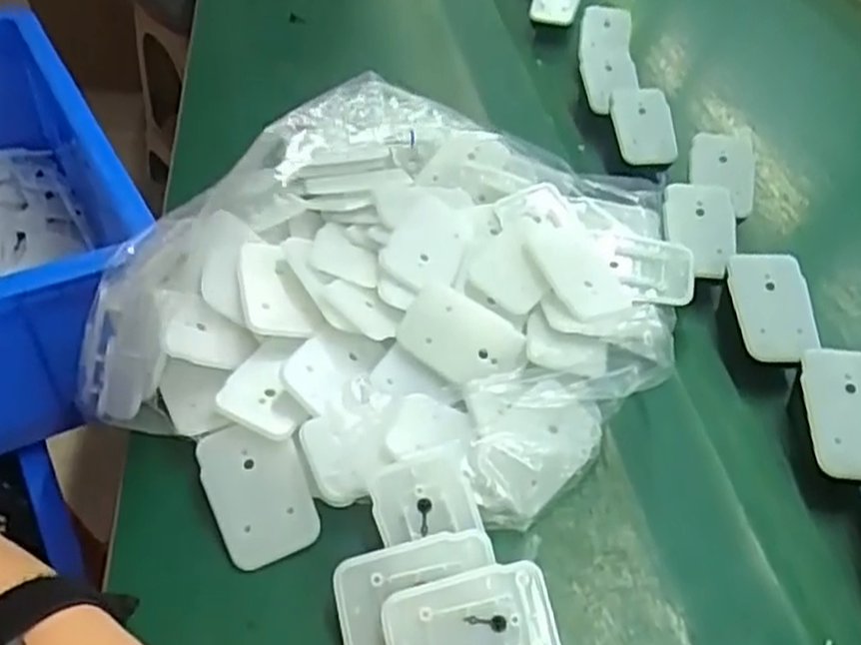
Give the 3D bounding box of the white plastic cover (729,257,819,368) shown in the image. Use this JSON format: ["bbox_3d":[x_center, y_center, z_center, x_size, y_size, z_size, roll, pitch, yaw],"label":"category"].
[{"bbox_3d":[0.194,-0.009,0.444,0.044,0.007,0.065,-5,71,2],"label":"white plastic cover"}]

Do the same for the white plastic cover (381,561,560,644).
[{"bbox_3d":[0.017,0.127,0.323,0.070,0.008,0.044,-11,71,-7],"label":"white plastic cover"}]

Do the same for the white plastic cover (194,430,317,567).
[{"bbox_3d":[-0.081,0.079,0.367,0.045,0.004,0.065,-19,66,-11],"label":"white plastic cover"}]

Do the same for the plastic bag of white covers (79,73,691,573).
[{"bbox_3d":[-0.019,-0.030,0.446,0.294,0.093,0.322,33,52,28],"label":"plastic bag of white covers"}]

